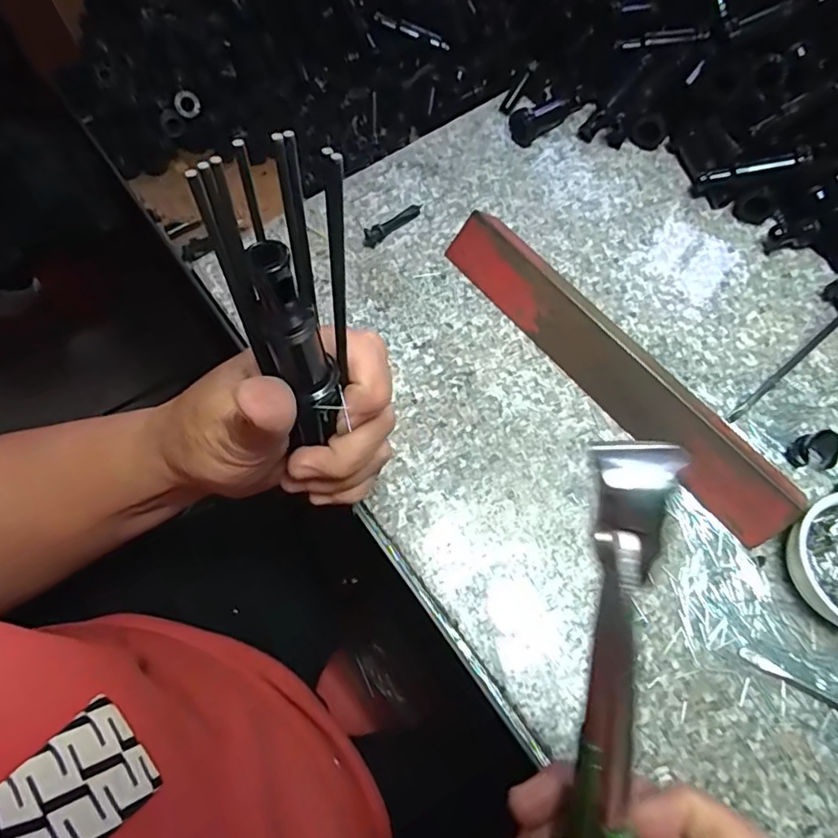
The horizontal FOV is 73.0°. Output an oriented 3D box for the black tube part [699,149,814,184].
[{"bbox_3d":[0.226,-0.170,0.383,0.065,0.007,0.008,-4,65,23],"label":"black tube part"}]

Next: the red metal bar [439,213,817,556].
[{"bbox_3d":[0.112,-0.034,0.342,0.030,0.033,0.255,-38,72,-15],"label":"red metal bar"}]

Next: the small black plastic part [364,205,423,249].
[{"bbox_3d":[-0.018,-0.136,0.393,0.050,0.011,0.009,-42,73,-16],"label":"small black plastic part"}]

